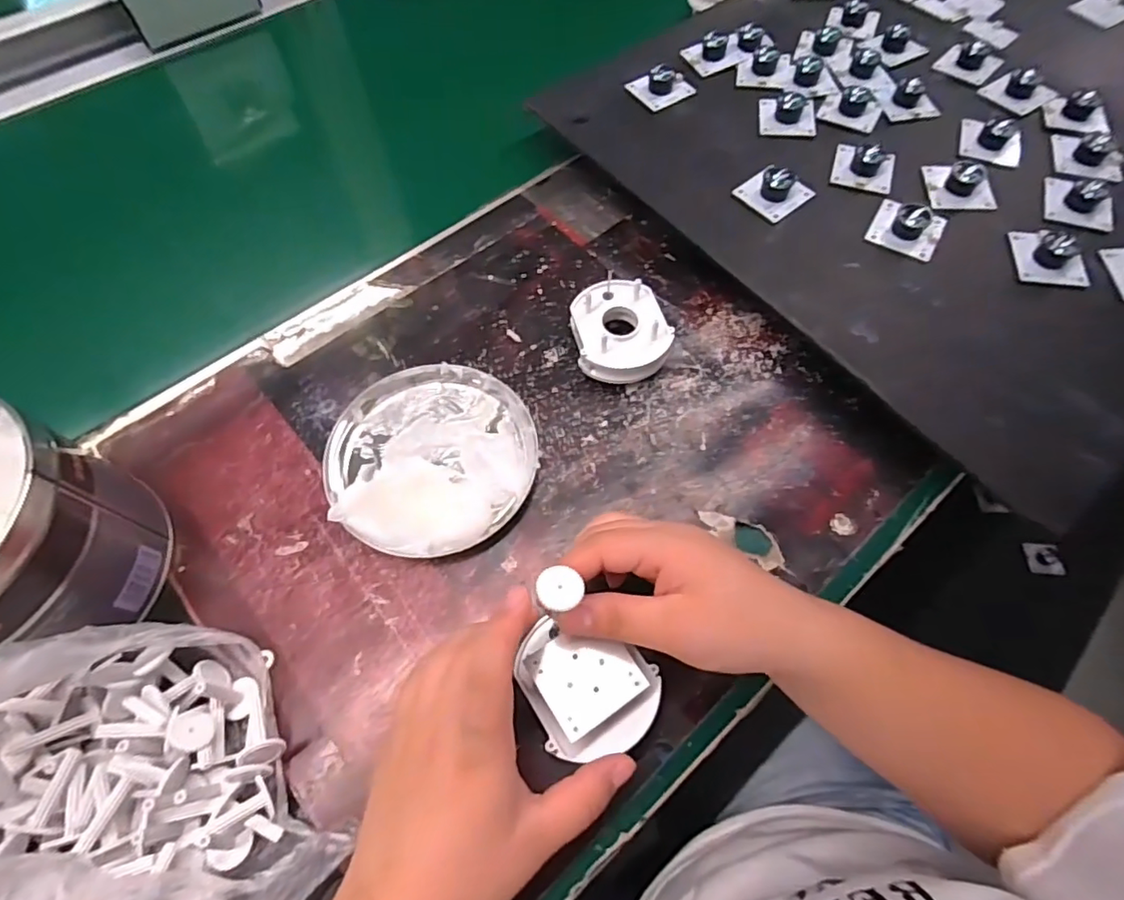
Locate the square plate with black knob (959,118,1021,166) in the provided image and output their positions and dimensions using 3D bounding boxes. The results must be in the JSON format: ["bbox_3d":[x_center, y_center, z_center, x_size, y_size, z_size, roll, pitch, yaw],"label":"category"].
[{"bbox_3d":[0.329,-0.238,0.429,0.042,0.019,0.038,16,64,8],"label":"square plate with black knob"}]

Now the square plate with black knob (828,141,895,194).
[{"bbox_3d":[0.228,-0.214,0.422,0.043,0.019,0.039,20,65,10],"label":"square plate with black knob"}]

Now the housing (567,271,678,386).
[{"bbox_3d":[0.038,-0.078,0.384,0.061,0.038,0.065,-10,63,-5],"label":"housing"}]

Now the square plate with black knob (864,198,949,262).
[{"bbox_3d":[0.242,-0.158,0.393,0.045,0.018,0.040,28,66,14],"label":"square plate with black knob"}]

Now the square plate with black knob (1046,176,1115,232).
[{"bbox_3d":[0.370,-0.178,0.401,0.040,0.020,0.044,19,64,10],"label":"square plate with black knob"}]

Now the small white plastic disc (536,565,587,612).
[{"bbox_3d":[-0.001,0.059,0.243,0.019,0.004,0.019,1,63,-2],"label":"small white plastic disc"}]

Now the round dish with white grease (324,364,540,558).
[{"bbox_3d":[-0.081,0.002,0.351,0.126,0.018,0.125,-4,63,-2],"label":"round dish with white grease"}]

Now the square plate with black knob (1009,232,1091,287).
[{"bbox_3d":[0.330,-0.132,0.380,0.040,0.022,0.041,10,63,5],"label":"square plate with black knob"}]

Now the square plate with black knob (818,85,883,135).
[{"bbox_3d":[0.234,-0.277,0.453,0.043,0.015,0.045,25,65,12],"label":"square plate with black knob"}]

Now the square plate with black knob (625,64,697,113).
[{"bbox_3d":[0.084,-0.308,0.474,0.045,0.020,0.044,-28,66,-13],"label":"square plate with black knob"}]

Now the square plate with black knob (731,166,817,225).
[{"bbox_3d":[0.157,-0.192,0.414,0.043,0.020,0.043,-36,68,-17],"label":"square plate with black knob"}]

